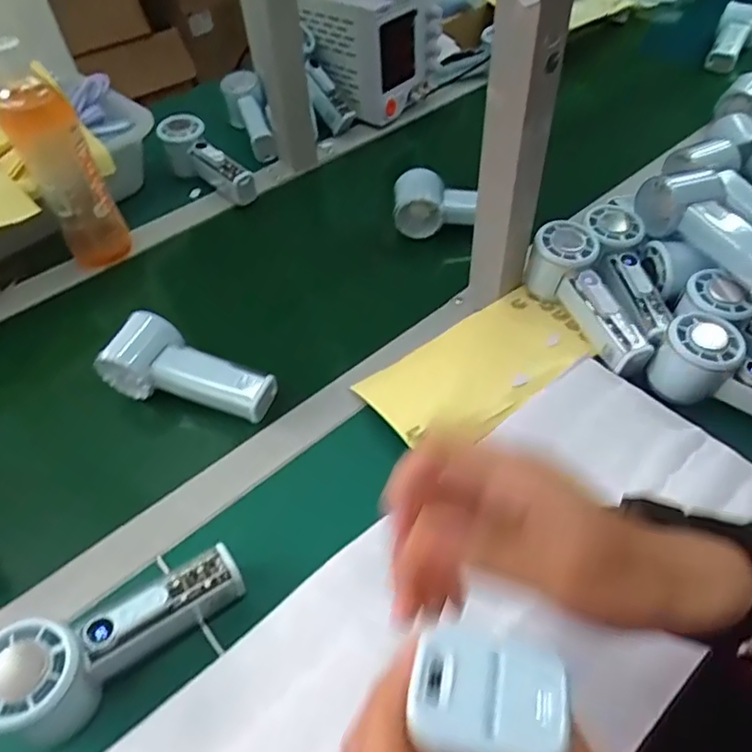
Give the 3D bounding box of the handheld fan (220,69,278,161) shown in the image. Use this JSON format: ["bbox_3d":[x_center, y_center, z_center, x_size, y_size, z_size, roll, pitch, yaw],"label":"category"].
[{"bbox_3d":[-0.169,-0.353,0.791,0.042,0.054,0.151,-20,67,-13],"label":"handheld fan"}]

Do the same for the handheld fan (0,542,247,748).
[{"bbox_3d":[-0.161,0.165,0.367,0.153,0.059,0.052,-22,51,-32],"label":"handheld fan"}]

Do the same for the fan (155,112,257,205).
[{"bbox_3d":[-0.206,-0.264,0.731,0.156,0.055,0.051,40,62,14],"label":"fan"}]

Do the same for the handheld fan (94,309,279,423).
[{"bbox_3d":[-0.160,-0.004,0.513,0.146,0.044,0.058,19,53,3],"label":"handheld fan"}]

